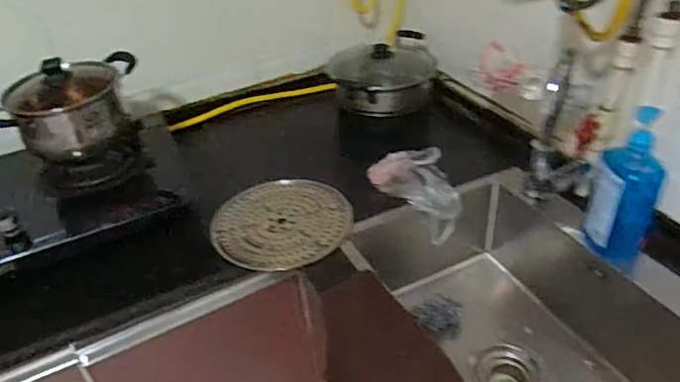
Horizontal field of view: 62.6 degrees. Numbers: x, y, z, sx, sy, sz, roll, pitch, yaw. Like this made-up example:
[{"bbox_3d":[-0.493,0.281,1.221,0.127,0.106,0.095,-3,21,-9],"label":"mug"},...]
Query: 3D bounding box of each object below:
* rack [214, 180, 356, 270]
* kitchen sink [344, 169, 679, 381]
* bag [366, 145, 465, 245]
[{"bbox_3d":[-0.111,0.059,1.099,0.264,0.022,0.245,-4,35,3],"label":"rack"},{"bbox_3d":[0.313,0.254,0.952,0.433,0.233,0.576,-21,38,-20],"label":"kitchen sink"},{"bbox_3d":[0.148,-0.007,1.148,0.109,0.156,0.194,-23,39,-23],"label":"bag"}]

